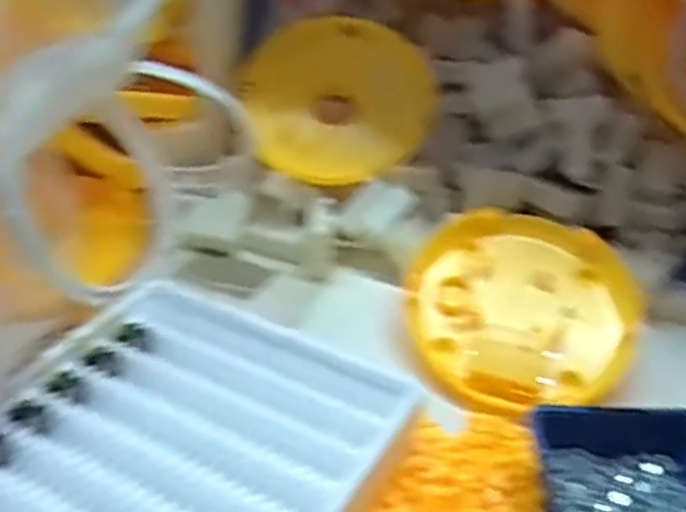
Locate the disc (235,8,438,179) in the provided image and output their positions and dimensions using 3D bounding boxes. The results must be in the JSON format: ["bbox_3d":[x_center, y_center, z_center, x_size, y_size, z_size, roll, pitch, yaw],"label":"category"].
[{"bbox_3d":[-0.010,-0.152,0.749,0.182,0.167,0.030,30,-3,10],"label":"disc"}]

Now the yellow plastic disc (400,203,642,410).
[{"bbox_3d":[0.145,0.047,0.645,0.183,0.035,0.183,0,56,1],"label":"yellow plastic disc"}]

